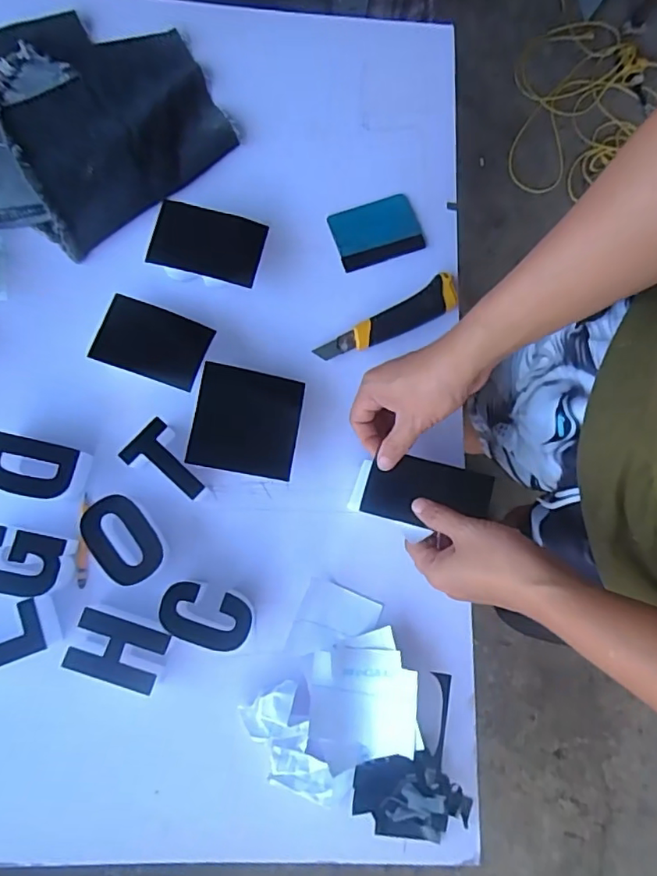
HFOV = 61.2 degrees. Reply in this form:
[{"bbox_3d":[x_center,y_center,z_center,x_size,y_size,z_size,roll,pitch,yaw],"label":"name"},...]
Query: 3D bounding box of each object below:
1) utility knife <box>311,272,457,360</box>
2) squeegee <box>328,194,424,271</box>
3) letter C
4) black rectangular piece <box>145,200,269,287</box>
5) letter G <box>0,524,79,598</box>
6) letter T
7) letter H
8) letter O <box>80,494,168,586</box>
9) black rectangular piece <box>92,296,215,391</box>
[{"bbox_3d":[0.068,-0.126,0.604,0.169,0.019,0.039,-29,84,-10],"label":"utility knife"},{"bbox_3d":[0.055,-0.237,0.634,0.099,0.007,0.072,-18,82,-9],"label":"squeegee"},{"bbox_3d":[-0.113,0.168,0.527,0.087,0.040,0.052,15,79,-4],"label":"letter C"},{"bbox_3d":[-0.124,-0.204,0.576,0.108,0.009,0.071,12,74,-9],"label":"black rectangular piece"},{"bbox_3d":[-0.288,0.115,0.524,0.085,0.041,0.058,11,80,-4],"label":"letter G"},{"bbox_3d":[-0.156,0.028,0.549,0.084,0.037,0.051,43,79,2],"label":"letter T"},{"bbox_3d":[-0.193,0.195,0.515,0.084,0.036,0.056,16,79,-3],"label":"letter H"},{"bbox_3d":[-0.196,0.096,0.534,0.056,0.042,0.092,-41,87,-11],"label":"letter O"},{"bbox_3d":[-0.174,-0.097,0.556,0.101,0.005,0.071,19,81,-10],"label":"black rectangular piece"}]

